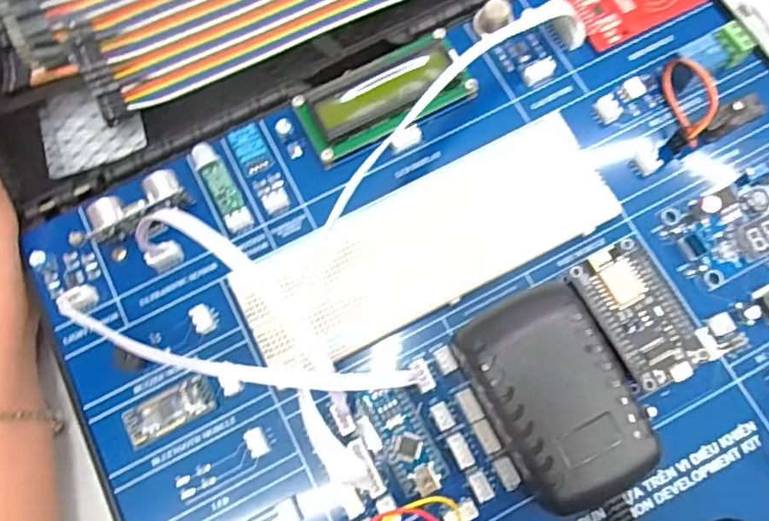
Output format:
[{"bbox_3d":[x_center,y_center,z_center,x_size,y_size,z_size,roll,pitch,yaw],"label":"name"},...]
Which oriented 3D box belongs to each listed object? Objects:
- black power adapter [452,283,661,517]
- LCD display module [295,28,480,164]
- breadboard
[{"bbox_3d":[0.063,0.053,0.223,0.050,0.038,0.077,-26,75,-5],"label":"black power adapter"},{"bbox_3d":[0.000,-0.077,0.268,0.079,0.012,0.034,-26,75,-5],"label":"LCD display module"},{"bbox_3d":[0.019,-0.007,0.252,0.163,0.013,0.051,-27,75,-5],"label":"breadboard"}]

